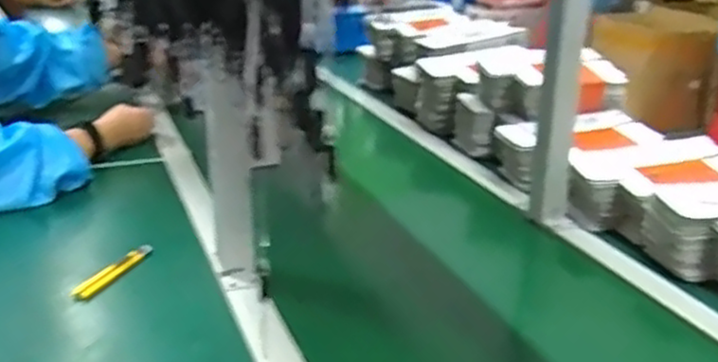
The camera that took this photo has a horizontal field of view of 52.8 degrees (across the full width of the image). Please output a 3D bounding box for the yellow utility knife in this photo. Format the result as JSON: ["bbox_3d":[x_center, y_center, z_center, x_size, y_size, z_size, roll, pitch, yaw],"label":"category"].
[{"bbox_3d":[-0.287,0.106,0.850,0.023,0.012,0.129,9,23,21],"label":"yellow utility knife"}]

